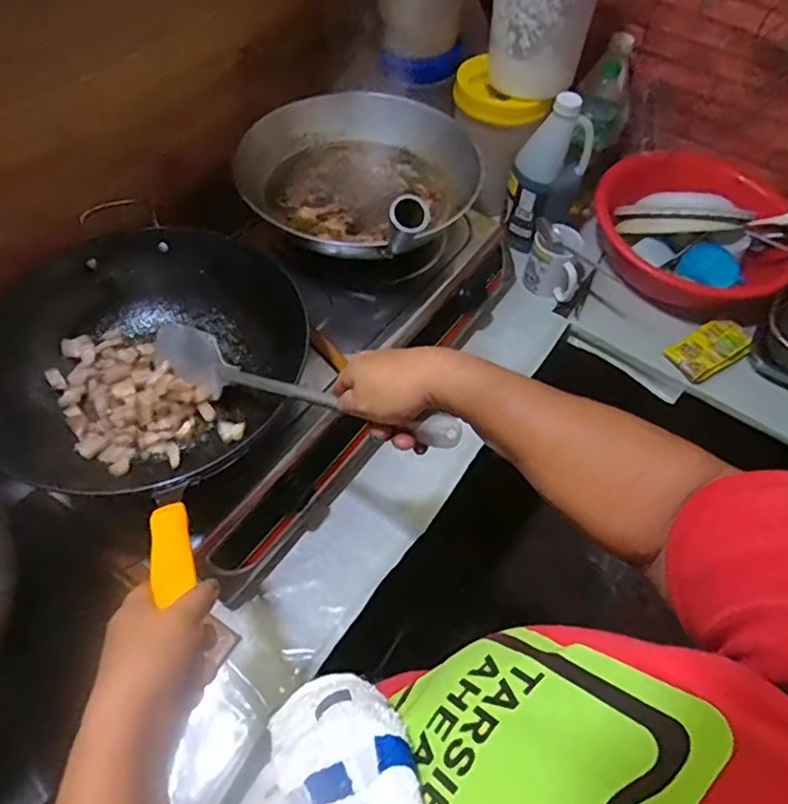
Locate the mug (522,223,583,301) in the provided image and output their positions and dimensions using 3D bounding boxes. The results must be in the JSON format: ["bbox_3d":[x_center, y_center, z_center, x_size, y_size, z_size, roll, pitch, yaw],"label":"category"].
[{"bbox_3d":[0.276,-0.240,0.997,0.087,0.103,0.071,18,56,8],"label":"mug"}]

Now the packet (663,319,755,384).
[{"bbox_3d":[0.526,-0.090,0.956,0.128,0.024,0.079,-32,65,-10],"label":"packet"}]

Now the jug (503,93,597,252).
[{"bbox_3d":[0.256,-0.377,0.962,0.120,0.250,0.095,16,56,7],"label":"jug"}]

